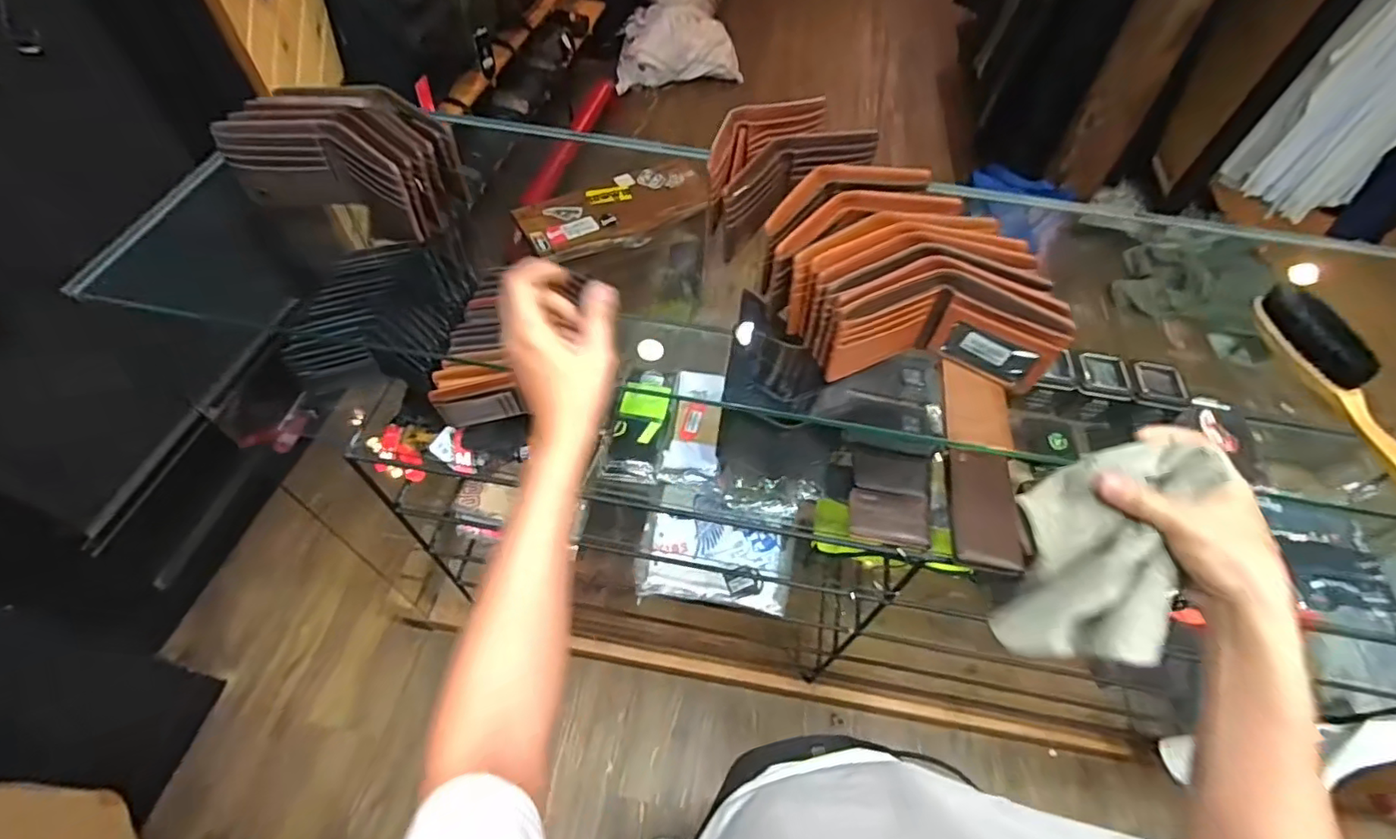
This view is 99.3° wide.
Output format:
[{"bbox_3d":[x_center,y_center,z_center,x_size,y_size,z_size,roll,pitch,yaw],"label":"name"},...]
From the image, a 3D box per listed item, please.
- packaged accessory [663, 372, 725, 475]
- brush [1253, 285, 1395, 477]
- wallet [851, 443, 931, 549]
[{"bbox_3d":[-0.003,0.003,1.011,0.086,0.027,0.173,6,77,1],"label":"packaged accessory"},{"bbox_3d":[0.623,-0.038,0.564,0.034,0.054,0.236,-6,56,-7],"label":"brush"},{"bbox_3d":[0.266,0.105,0.823,0.108,0.021,0.140,13,56,5],"label":"wallet"}]

